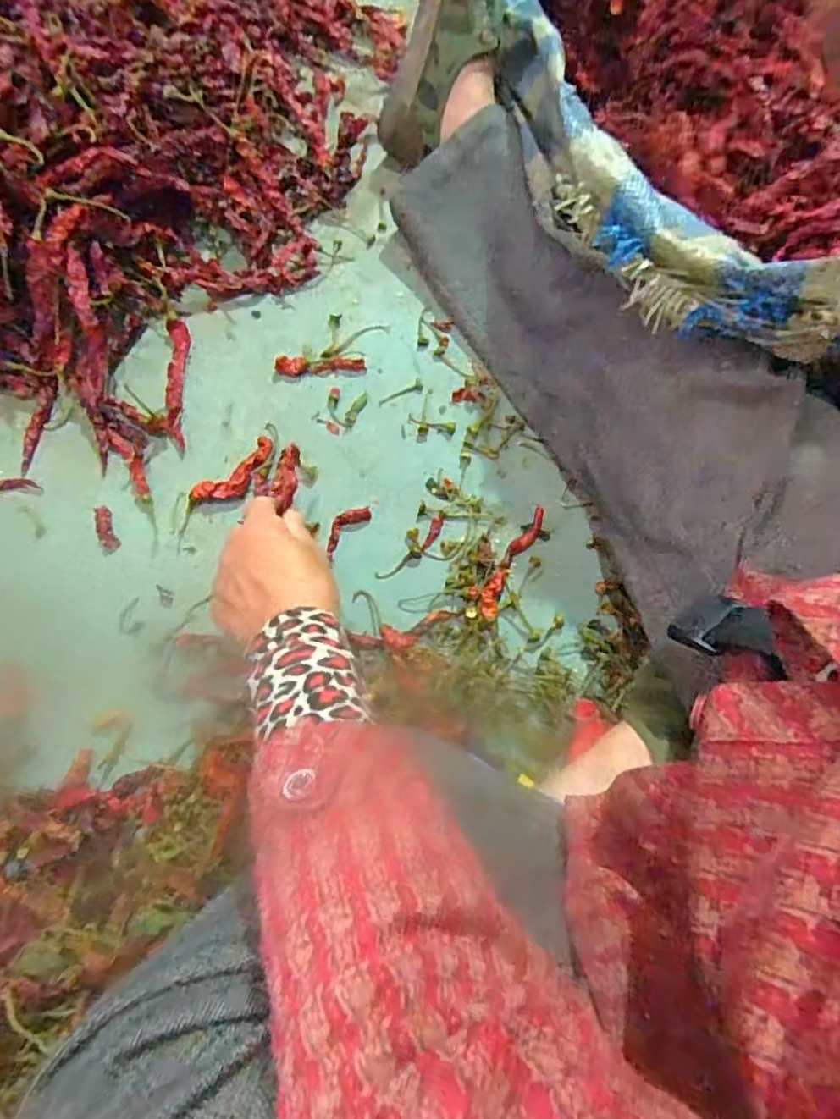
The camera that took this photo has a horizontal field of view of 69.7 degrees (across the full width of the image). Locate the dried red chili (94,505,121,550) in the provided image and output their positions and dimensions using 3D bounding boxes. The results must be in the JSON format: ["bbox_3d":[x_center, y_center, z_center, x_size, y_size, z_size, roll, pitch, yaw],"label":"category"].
[{"bbox_3d":[-0.247,-0.025,0.472,0.015,0.004,0.038,-23,74,-10],"label":"dried red chili"}]

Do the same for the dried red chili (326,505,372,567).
[{"bbox_3d":[-0.060,-0.024,0.482,0.021,0.006,0.054,37,74,10],"label":"dried red chili"}]

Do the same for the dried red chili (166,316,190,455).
[{"bbox_3d":[-0.208,-0.154,0.517,0.018,0.009,0.125,-6,72,-4],"label":"dried red chili"}]

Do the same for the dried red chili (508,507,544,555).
[{"bbox_3d":[0.087,-0.020,0.486,0.014,0.009,0.048,37,74,10],"label":"dried red chili"}]

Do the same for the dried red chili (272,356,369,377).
[{"bbox_3d":[-0.087,-0.172,0.529,0.076,0.012,0.018,-3,71,-3],"label":"dried red chili"}]

